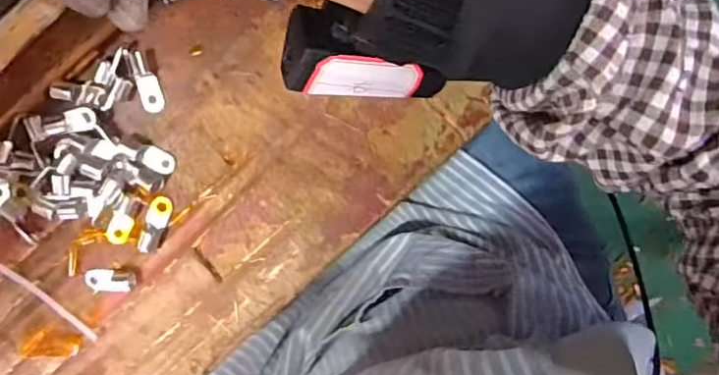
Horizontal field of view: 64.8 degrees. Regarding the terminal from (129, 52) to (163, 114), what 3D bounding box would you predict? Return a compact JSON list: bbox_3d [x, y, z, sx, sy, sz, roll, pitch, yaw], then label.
[{"bbox_3d":[-0.120,-0.059,0.319,0.012,0.007,0.033,-13,98,3],"label":"terminal"}]

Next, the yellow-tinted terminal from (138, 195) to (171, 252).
[{"bbox_3d":[-0.119,0.022,0.329,0.012,0.009,0.033,14,98,-1],"label":"yellow-tinted terminal"}]

